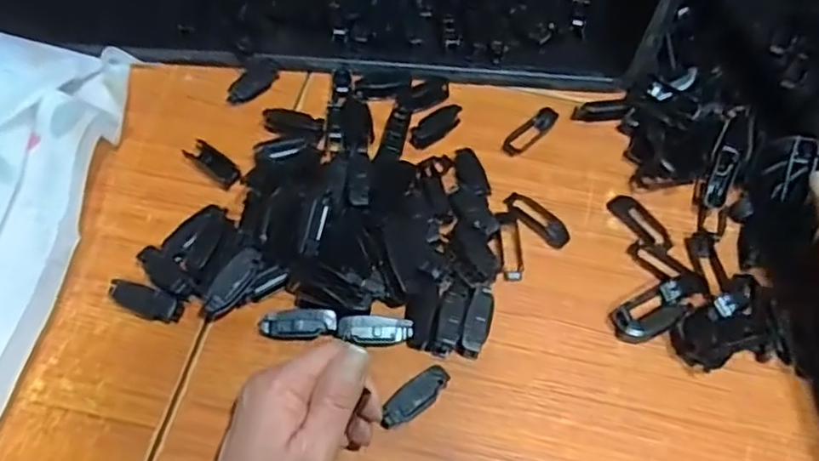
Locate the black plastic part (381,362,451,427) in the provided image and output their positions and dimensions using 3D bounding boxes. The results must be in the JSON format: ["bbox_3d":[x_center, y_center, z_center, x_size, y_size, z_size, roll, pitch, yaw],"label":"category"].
[{"bbox_3d":[0.004,0.106,0.408,0.050,0.018,0.018,-37,67,-22],"label":"black plastic part"}]

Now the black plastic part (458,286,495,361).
[{"bbox_3d":[0.047,0.063,0.436,0.018,0.013,0.048,16,59,7],"label":"black plastic part"}]

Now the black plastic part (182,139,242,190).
[{"bbox_3d":[-0.150,-0.050,0.492,0.047,0.016,0.015,34,63,17],"label":"black plastic part"}]

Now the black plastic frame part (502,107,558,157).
[{"bbox_3d":[0.101,-0.084,0.535,0.058,0.012,0.018,-38,68,-23],"label":"black plastic frame part"}]

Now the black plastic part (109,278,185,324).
[{"bbox_3d":[-0.177,0.047,0.428,0.050,0.015,0.019,24,60,11],"label":"black plastic part"}]

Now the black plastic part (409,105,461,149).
[{"bbox_3d":[0.021,-0.087,0.527,0.052,0.006,0.023,-34,66,-21],"label":"black plastic part"}]

